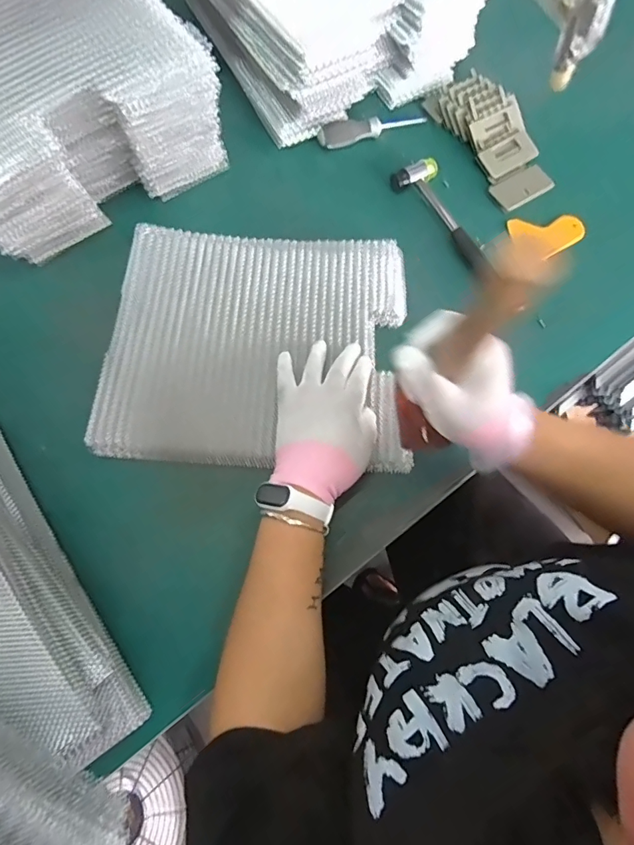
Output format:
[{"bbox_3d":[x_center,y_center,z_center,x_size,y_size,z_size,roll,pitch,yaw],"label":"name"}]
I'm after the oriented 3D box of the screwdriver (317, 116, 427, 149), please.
[{"bbox_3d":[0.079,-0.405,0.621,0.157,0.033,0.026,-21,75,-8],"label":"screwdriver"}]

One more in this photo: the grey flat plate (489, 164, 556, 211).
[{"bbox_3d":[0.276,-0.315,0.604,0.085,0.009,0.045,-29,77,-10],"label":"grey flat plate"}]

